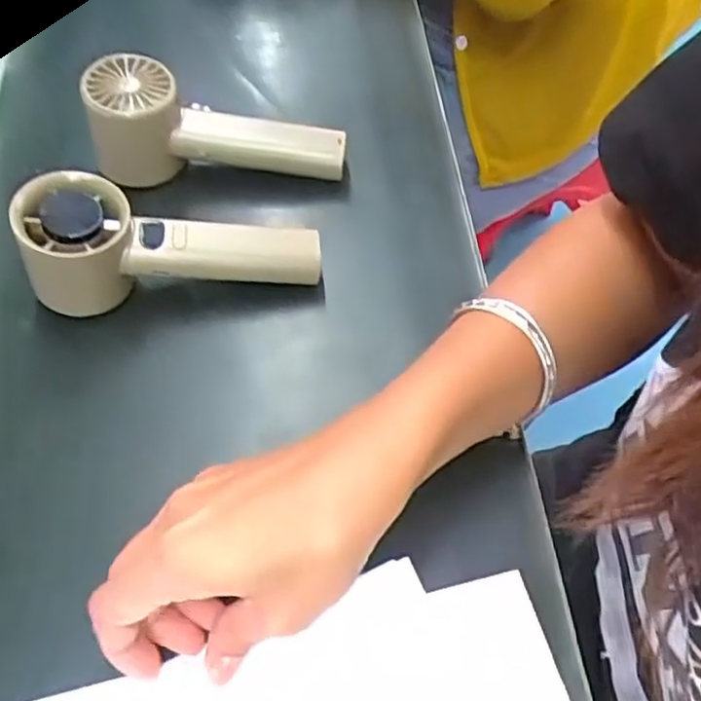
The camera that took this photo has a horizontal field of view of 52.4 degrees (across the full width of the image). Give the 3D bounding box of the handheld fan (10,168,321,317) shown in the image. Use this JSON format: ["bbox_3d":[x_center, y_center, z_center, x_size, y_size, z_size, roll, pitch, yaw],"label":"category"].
[{"bbox_3d":[-0.098,-0.056,0.397,0.158,0.055,0.048,2,56,-12],"label":"handheld fan"}]

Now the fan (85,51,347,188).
[{"bbox_3d":[-0.084,-0.137,0.453,0.155,0.058,0.049,8,57,-10],"label":"fan"}]

